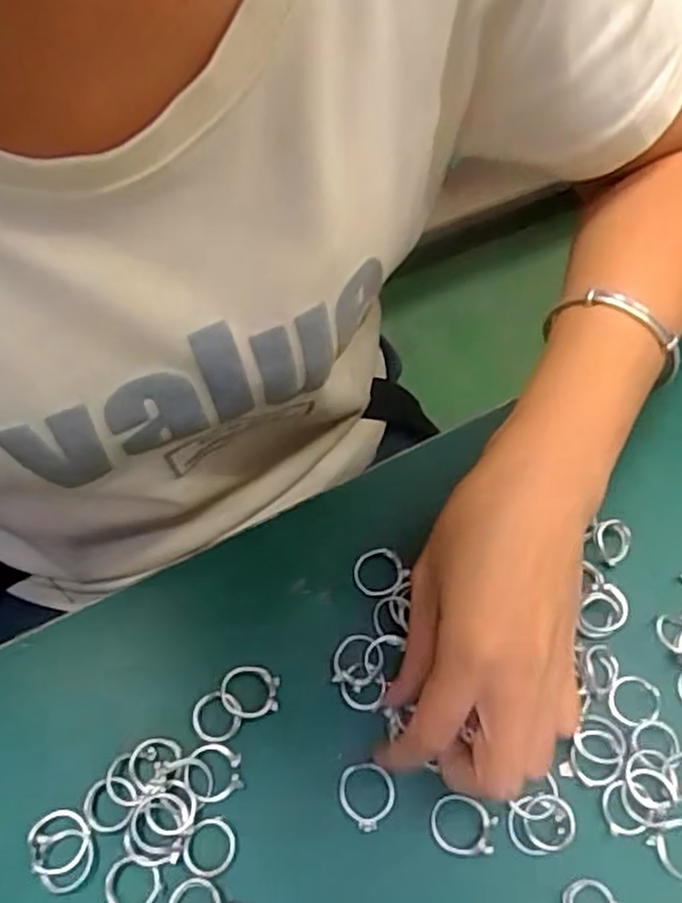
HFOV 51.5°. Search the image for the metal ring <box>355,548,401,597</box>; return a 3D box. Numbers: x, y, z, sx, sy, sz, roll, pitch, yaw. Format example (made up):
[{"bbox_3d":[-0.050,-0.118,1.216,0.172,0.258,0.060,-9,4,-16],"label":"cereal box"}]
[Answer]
[{"bbox_3d":[0.017,0.055,0.327,0.022,0.004,0.023,0,59,1],"label":"metal ring"}]

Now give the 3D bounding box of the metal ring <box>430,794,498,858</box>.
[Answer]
[{"bbox_3d":[0.048,0.149,0.280,0.025,0.005,0.020,16,63,9],"label":"metal ring"}]

